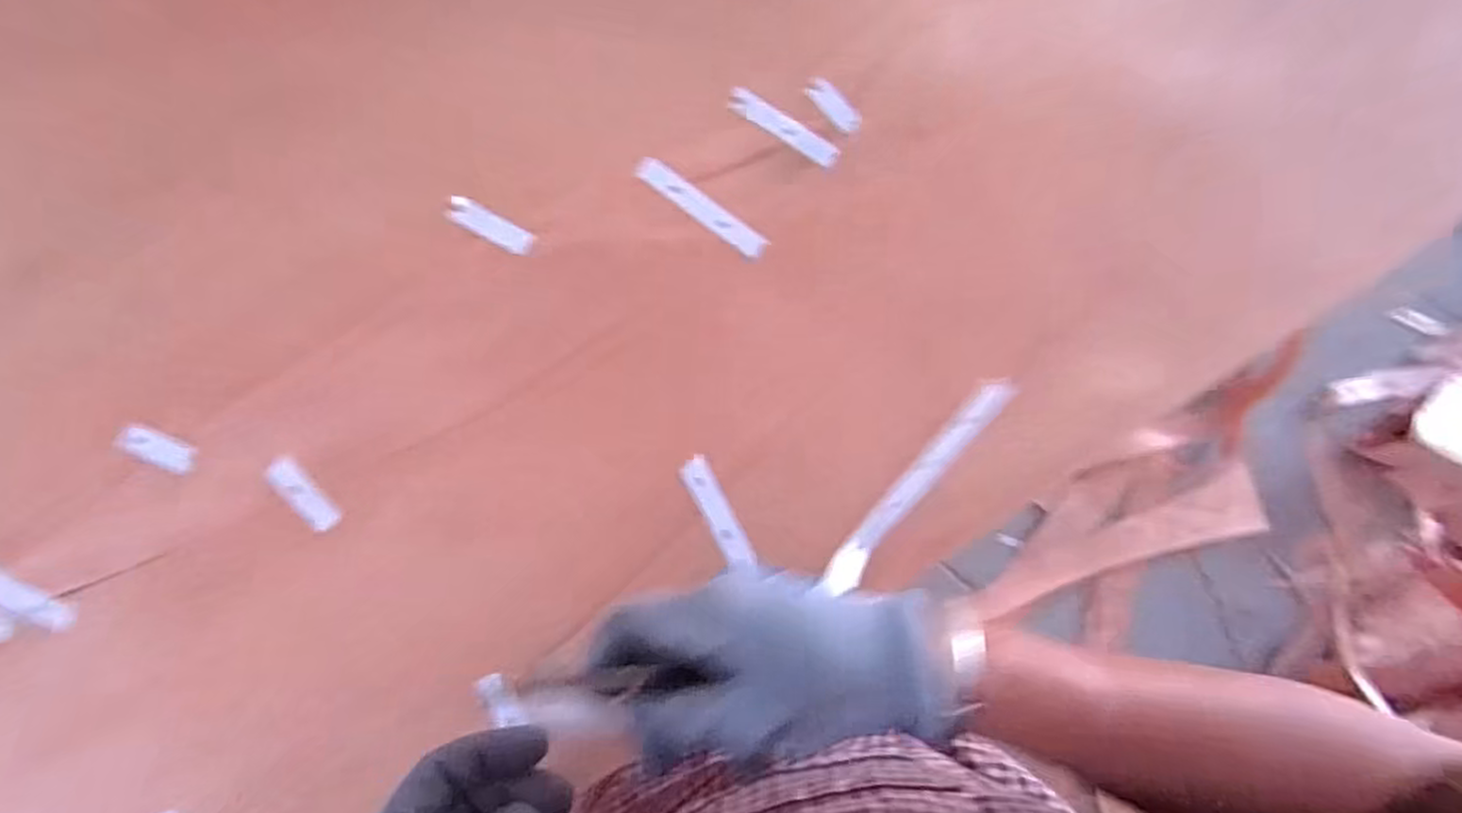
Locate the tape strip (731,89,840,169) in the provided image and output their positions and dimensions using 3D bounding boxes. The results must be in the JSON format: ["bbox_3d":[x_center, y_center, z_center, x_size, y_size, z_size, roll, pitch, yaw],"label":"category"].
[{"bbox_3d":[0.031,-0.161,0.411,0.070,0.004,0.014,31,84,-1],"label":"tape strip"}]

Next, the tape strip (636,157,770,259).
[{"bbox_3d":[-0.016,-0.112,0.403,0.082,0.004,0.014,35,91,-8],"label":"tape strip"}]

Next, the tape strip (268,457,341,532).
[{"bbox_3d":[-0.226,0.047,0.375,0.015,0.004,0.046,-42,89,-6],"label":"tape strip"}]

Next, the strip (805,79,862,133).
[{"bbox_3d":[0.060,-0.176,0.415,0.014,0.004,0.038,-44,91,-2],"label":"strip"}]

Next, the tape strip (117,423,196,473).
[{"bbox_3d":[-0.299,0.022,0.370,0.036,0.007,0.015,25,84,-1],"label":"tape strip"}]

